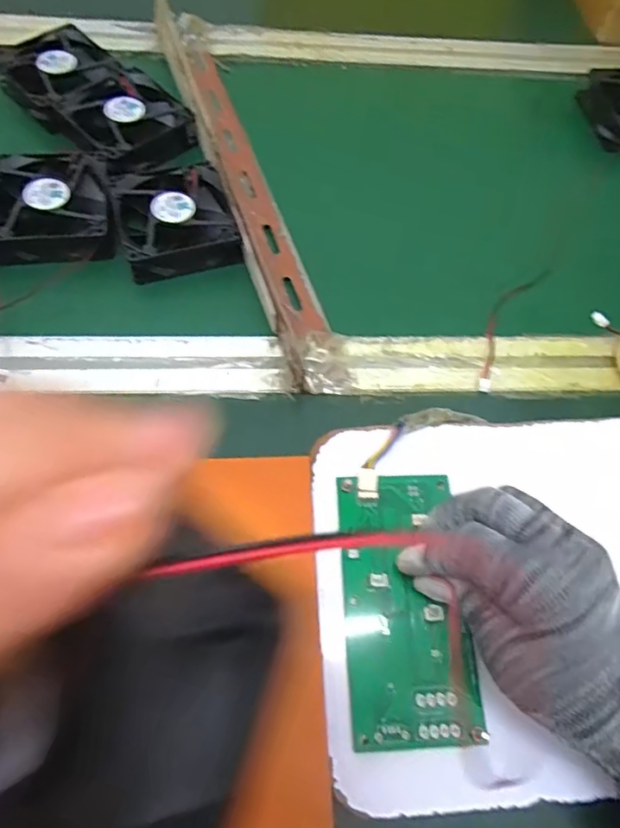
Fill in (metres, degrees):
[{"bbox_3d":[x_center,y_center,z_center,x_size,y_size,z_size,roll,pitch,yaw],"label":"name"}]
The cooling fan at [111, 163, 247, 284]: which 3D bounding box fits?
[{"bbox_3d":[-0.097,-0.147,0.401,0.080,0.022,0.087,-13,62,-10],"label":"cooling fan"}]

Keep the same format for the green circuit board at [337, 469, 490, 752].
[{"bbox_3d":[0.049,0.097,0.287,0.065,0.008,0.133,-4,66,-5],"label":"green circuit board"}]

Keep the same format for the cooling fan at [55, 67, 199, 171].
[{"bbox_3d":[-0.145,-0.234,0.437,0.088,0.022,0.088,-35,68,-20],"label":"cooling fan"}]

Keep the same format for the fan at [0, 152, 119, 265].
[{"bbox_3d":[-0.182,-0.149,0.394,0.083,0.026,0.090,-3,61,-5],"label":"fan"}]

